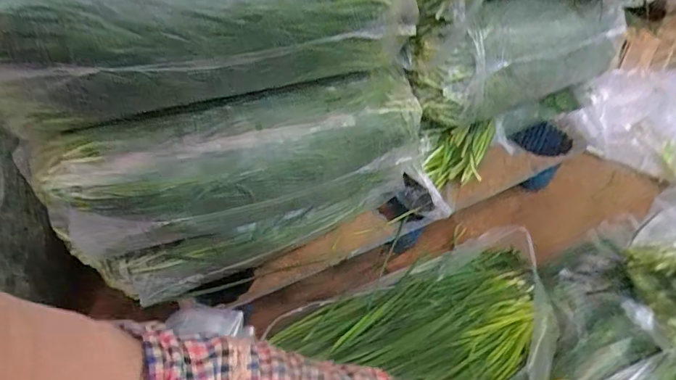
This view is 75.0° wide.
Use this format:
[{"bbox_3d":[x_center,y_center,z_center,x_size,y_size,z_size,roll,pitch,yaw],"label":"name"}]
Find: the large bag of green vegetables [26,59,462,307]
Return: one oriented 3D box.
[{"bbox_3d":[-0.115,-0.009,0.735,0.612,0.323,0.122,-20,45,-17],"label":"large bag of green vegetables"}]

